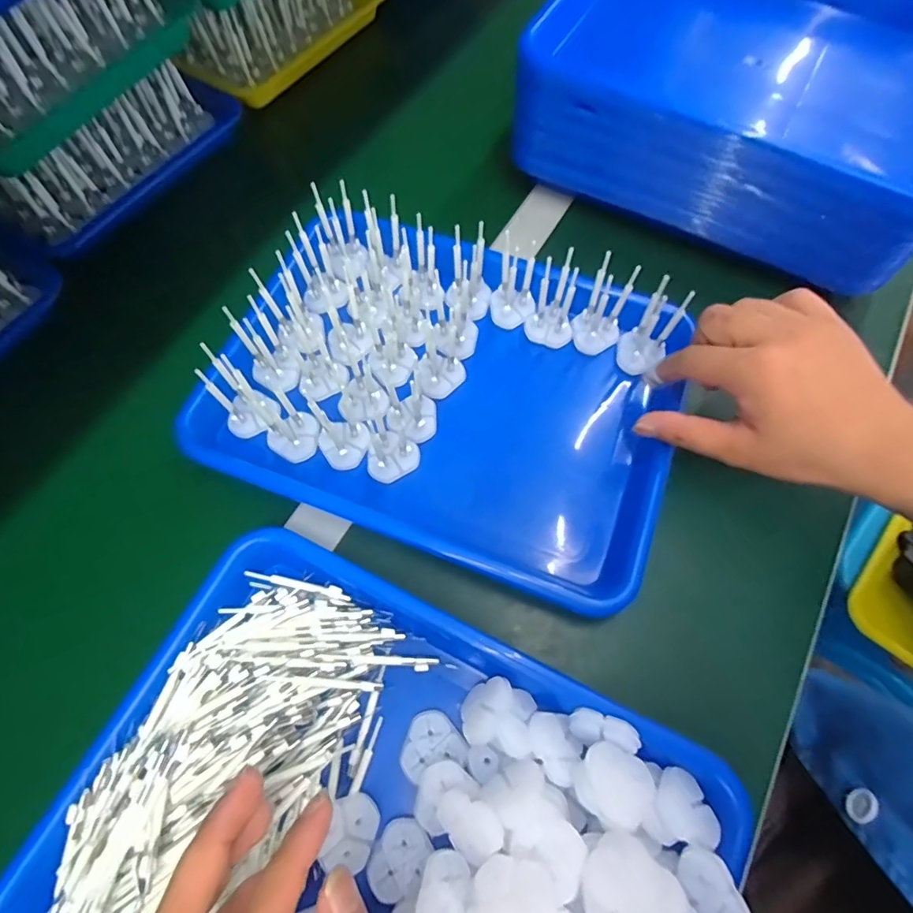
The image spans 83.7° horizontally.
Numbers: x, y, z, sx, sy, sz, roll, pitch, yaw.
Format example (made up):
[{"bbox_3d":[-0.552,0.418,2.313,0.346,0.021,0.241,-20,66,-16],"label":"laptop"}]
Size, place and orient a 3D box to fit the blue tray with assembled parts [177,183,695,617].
[{"bbox_3d":[0.000,-0.065,0.385,0.349,0.077,0.272,20,67,9],"label":"blue tray with assembled parts"}]

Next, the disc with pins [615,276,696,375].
[{"bbox_3d":[0.144,-0.093,0.371,0.034,0.073,0.027,24,64,7],"label":"disc with pins"}]

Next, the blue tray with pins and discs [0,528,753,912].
[{"bbox_3d":[-0.041,0.198,0.260,0.321,0.047,0.237,23,68,10],"label":"blue tray with pins and discs"}]

